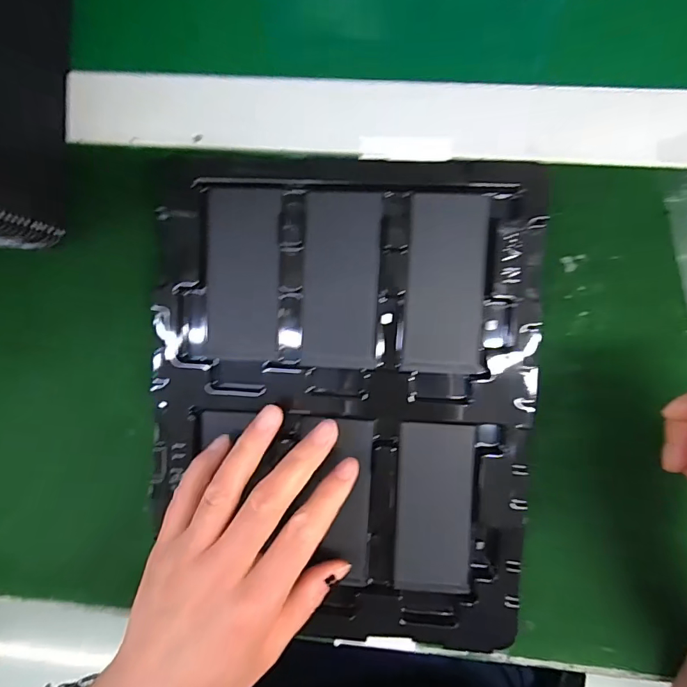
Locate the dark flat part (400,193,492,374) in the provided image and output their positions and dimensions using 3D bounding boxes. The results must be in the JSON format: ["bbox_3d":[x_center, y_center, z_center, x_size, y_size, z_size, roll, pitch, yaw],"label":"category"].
[{"bbox_3d":[0.057,-0.033,0.248,0.042,0.004,0.098,2,95,4],"label":"dark flat part"}]

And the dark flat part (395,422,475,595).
[{"bbox_3d":[0.053,0.096,0.257,0.043,0.005,0.098,2,95,4],"label":"dark flat part"}]

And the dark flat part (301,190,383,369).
[{"bbox_3d":[-0.001,-0.036,0.253,0.042,0.004,0.099,3,95,4],"label":"dark flat part"}]

